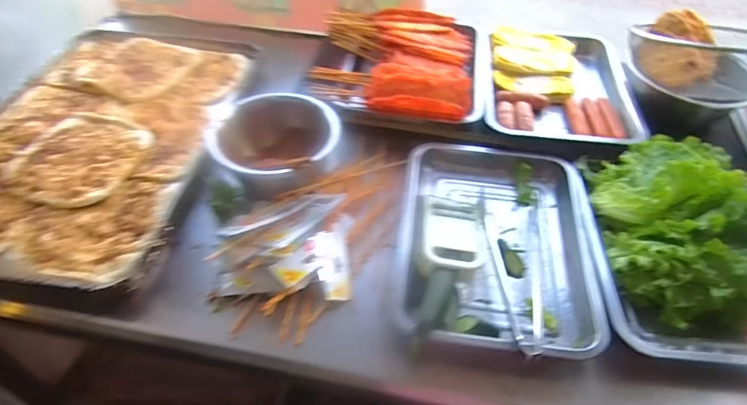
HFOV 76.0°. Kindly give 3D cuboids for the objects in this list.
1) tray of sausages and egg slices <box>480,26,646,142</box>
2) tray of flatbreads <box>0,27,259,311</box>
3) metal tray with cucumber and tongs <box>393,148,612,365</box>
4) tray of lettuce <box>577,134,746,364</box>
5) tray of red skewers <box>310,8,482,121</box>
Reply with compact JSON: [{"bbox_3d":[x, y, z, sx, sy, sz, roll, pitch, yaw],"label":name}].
[{"bbox_3d":[0.339,-0.214,0.890,0.262,0.056,0.340,9,46,7],"label":"tray of sausages and egg slices"},{"bbox_3d":[-0.473,-0.128,0.824,0.426,0.041,0.647,4,46,2],"label":"tray of flatbreads"},{"bbox_3d":[0.170,0.058,0.687,0.264,0.060,0.359,7,46,4],"label":"metal tray with cucumber and tongs"},{"bbox_3d":[0.432,0.050,0.672,0.240,0.149,0.317,7,46,4],"label":"tray of lettuce"},{"bbox_3d":[0.044,-0.268,0.909,0.316,0.078,0.316,7,46,4],"label":"tray of red skewers"}]

